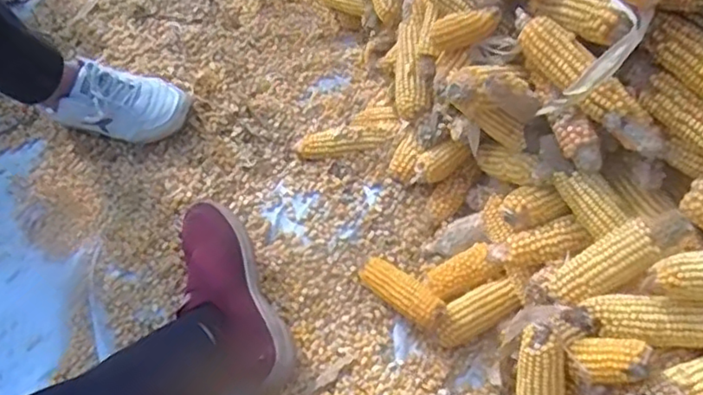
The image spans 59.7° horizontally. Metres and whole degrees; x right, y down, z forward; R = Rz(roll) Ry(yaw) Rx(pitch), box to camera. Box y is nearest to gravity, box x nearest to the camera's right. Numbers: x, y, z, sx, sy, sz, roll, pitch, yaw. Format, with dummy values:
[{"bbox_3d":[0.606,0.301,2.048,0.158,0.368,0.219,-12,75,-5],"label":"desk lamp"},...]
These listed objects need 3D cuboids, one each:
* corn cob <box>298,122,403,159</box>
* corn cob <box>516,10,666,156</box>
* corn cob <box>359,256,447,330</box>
[{"bbox_3d":[-0.005,-0.085,0.914,0.149,0.039,0.050,-12,55,-6],"label":"corn cob"},{"bbox_3d":[0.245,-0.124,0.648,0.038,0.036,0.204,-34,73,-20],"label":"corn cob"},{"bbox_3d":[0.062,0.121,0.781,0.039,0.035,0.133,-39,45,-22],"label":"corn cob"}]

